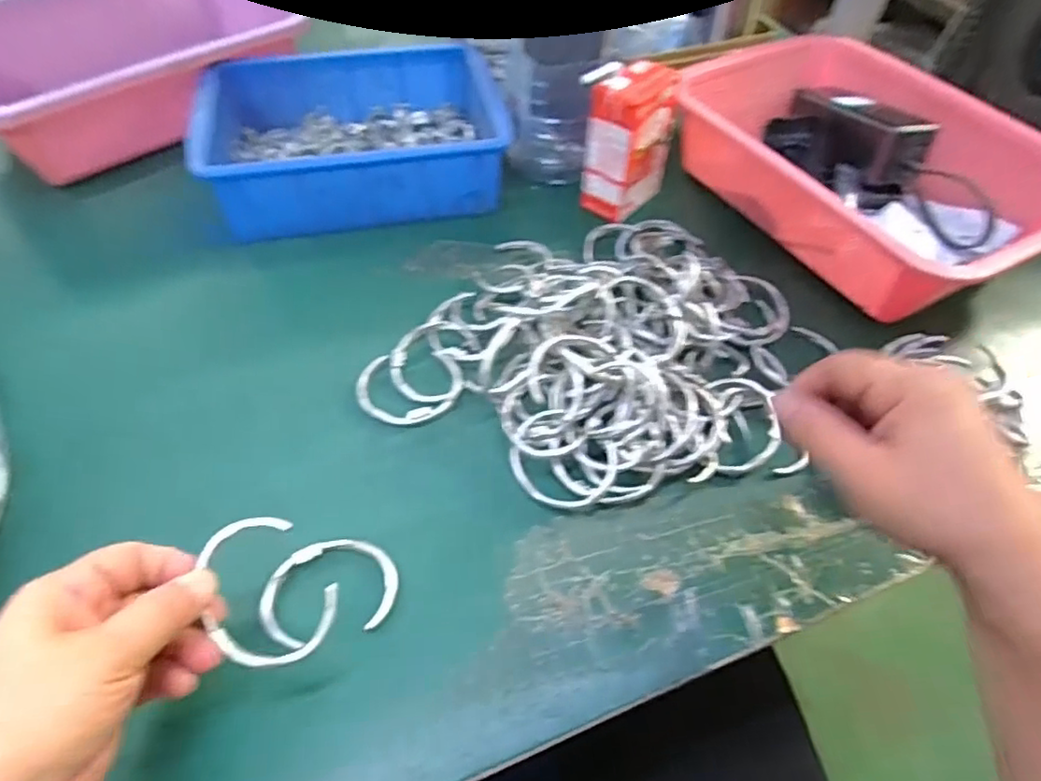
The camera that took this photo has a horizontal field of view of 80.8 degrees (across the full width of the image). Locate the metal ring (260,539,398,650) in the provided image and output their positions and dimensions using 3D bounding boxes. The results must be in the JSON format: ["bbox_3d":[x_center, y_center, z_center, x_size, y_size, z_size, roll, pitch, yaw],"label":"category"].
[{"bbox_3d":[-0.102,0.106,0.326,0.069,0.008,0.050,-10,54,-11],"label":"metal ring"}]

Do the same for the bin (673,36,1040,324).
[{"bbox_3d":[0.279,-0.184,0.502,0.205,0.078,0.298,-22,57,-19],"label":"bin"}]

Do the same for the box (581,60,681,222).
[{"bbox_3d":[0.091,-0.208,0.509,0.047,0.106,0.071,34,58,21],"label":"box"}]

